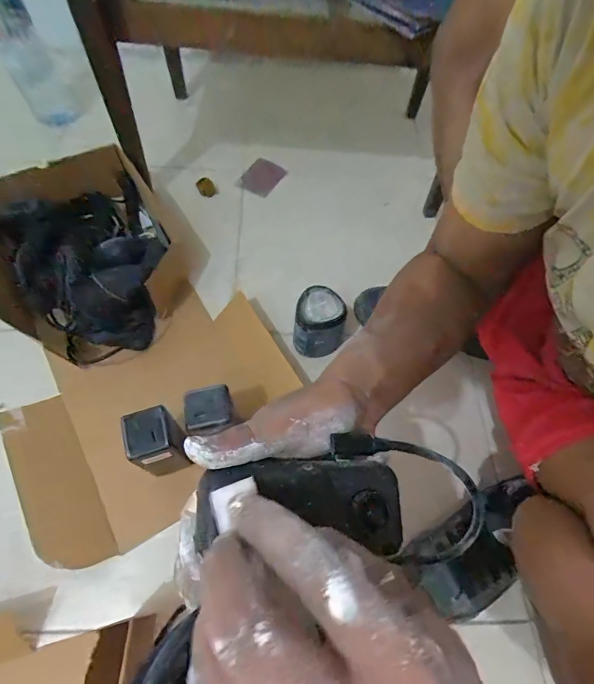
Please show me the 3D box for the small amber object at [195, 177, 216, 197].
[{"bbox_3d":[-0.187,-0.317,0.779,0.035,0.032,0.027,-11,64,-9],"label":"small amber object"}]

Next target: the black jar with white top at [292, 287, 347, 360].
[{"bbox_3d":[0.033,-0.029,0.590,0.072,0.094,0.077,1,63,-3],"label":"black jar with white top"}]

